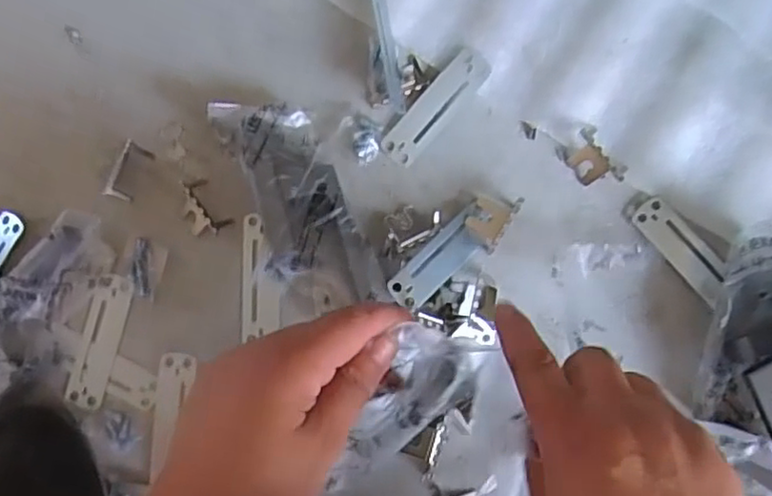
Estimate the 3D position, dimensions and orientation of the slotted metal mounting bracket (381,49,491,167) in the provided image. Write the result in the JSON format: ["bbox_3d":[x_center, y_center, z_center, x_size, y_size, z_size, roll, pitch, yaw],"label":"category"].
[{"bbox_3d":[0.036,-0.101,0.471,0.026,0.005,0.094,42,94,-1],"label":"slotted metal mounting bracket"}]

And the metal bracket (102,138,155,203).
[{"bbox_3d":[-0.182,-0.053,0.463,0.020,0.006,0.042,23,88,2],"label":"metal bracket"}]

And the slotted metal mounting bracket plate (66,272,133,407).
[{"bbox_3d":[-0.205,0.067,0.468,0.027,0.005,0.095,15,88,2],"label":"slotted metal mounting bracket plate"}]

